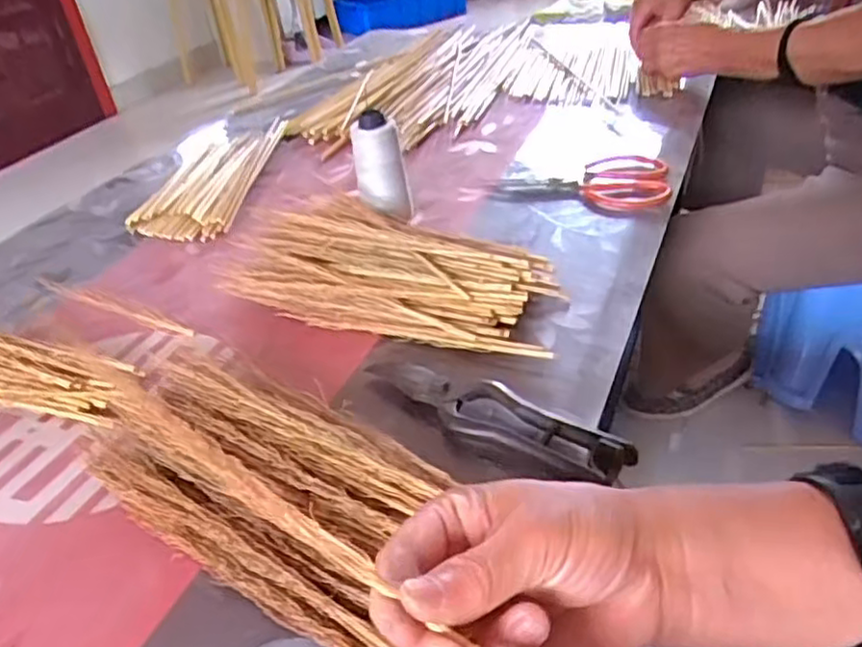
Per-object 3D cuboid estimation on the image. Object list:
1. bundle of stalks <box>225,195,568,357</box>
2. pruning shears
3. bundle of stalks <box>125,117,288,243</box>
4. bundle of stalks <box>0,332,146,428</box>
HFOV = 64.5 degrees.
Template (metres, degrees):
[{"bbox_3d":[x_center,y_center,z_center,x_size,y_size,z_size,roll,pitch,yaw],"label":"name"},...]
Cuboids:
[{"bbox_3d":[-0.032,-0.048,0.567,0.279,0.059,0.120,9,38,23],"label":"bundle of stalks"},{"bbox_3d":[0.036,0.058,0.441,0.188,0.019,0.044,14,40,27],"label":"pruning shears"},{"bbox_3d":[-0.269,-0.186,0.844,0.132,0.025,0.315,-5,35,3],"label":"bundle of stalks"},{"bbox_3d":[-0.324,0.036,0.529,0.229,0.032,0.064,6,37,19],"label":"bundle of stalks"}]

